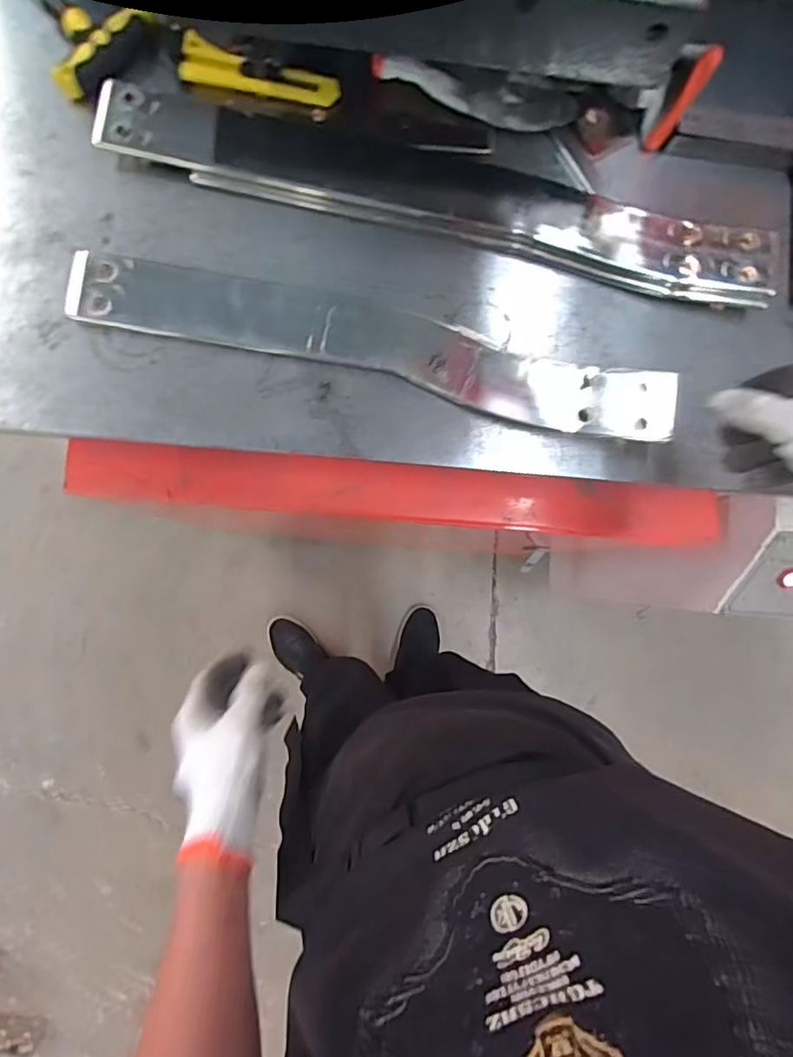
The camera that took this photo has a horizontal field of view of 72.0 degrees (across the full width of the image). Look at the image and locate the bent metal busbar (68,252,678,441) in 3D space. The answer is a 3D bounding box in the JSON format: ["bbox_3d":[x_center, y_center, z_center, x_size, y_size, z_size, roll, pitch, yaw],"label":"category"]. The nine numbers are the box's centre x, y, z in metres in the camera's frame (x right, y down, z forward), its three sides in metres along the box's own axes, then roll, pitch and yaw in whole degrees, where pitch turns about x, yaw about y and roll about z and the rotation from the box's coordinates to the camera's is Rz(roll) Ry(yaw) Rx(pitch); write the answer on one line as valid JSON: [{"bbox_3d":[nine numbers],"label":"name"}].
[{"bbox_3d":[-0.012,-0.152,0.458,0.503,0.020,0.065,12,92,-1],"label":"bent metal busbar"}]

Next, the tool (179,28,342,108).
[{"bbox_3d":[-0.114,-0.391,0.465,0.129,0.024,0.045,10,85,-4],"label":"tool"}]

